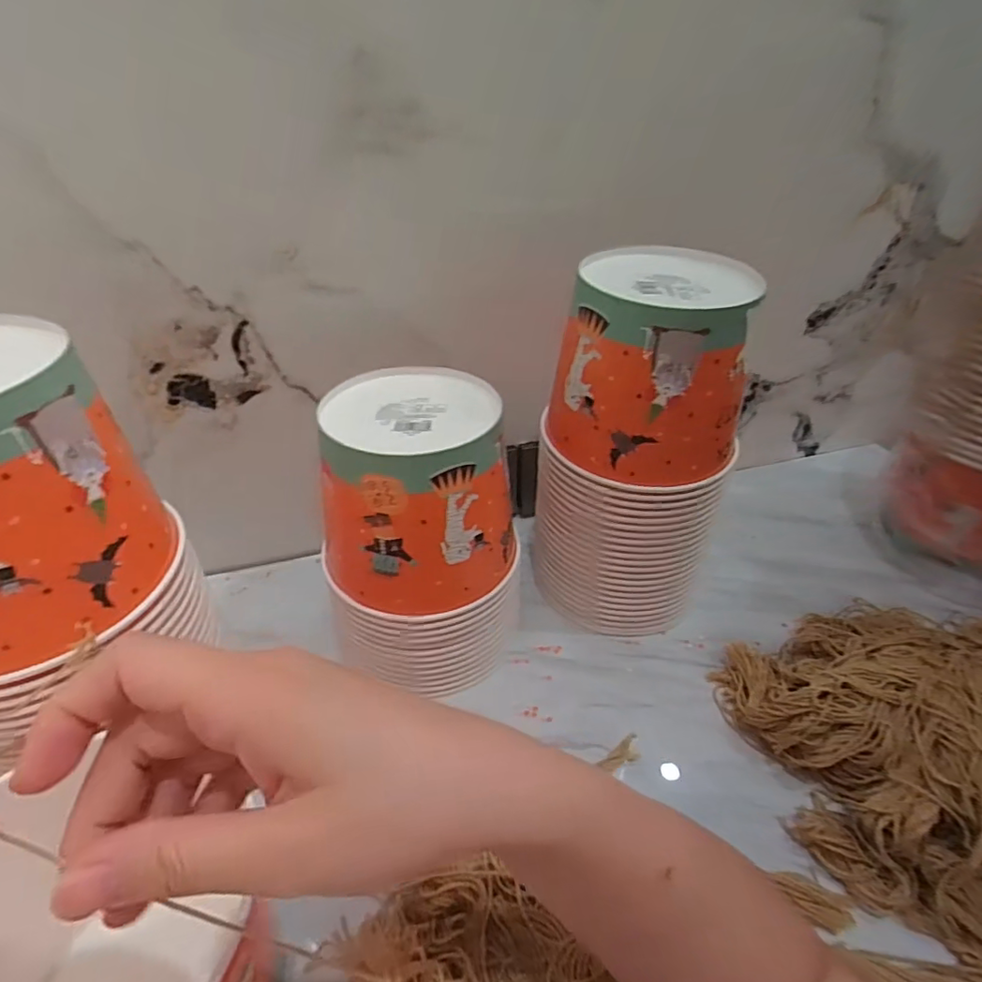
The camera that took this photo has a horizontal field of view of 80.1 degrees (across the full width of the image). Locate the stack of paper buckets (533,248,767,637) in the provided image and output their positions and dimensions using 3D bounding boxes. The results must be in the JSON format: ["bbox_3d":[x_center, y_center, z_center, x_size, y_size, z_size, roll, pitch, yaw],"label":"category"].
[{"bbox_3d":[0.119,-0.034,0.502,0.150,0.289,0.142,12,39,15],"label":"stack of paper buckets"}]

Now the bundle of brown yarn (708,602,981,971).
[{"bbox_3d":[0.322,0.174,0.407,0.302,0.094,0.215,28,45,32],"label":"bundle of brown yarn"}]

